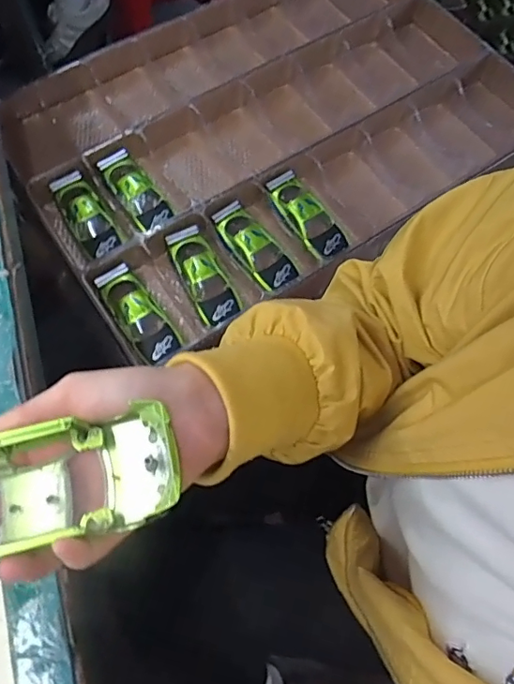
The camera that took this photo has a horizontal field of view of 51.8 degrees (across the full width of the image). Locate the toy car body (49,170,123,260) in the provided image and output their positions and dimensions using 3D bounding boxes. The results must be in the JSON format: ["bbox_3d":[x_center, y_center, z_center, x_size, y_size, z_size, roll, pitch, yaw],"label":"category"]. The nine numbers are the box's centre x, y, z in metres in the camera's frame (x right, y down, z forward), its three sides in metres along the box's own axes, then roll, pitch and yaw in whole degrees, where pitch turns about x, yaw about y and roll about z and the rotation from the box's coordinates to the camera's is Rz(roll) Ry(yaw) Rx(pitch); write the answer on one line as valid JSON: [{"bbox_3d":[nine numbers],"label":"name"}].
[{"bbox_3d":[-0.212,-0.153,0.670,0.046,0.041,0.122,-33,71,-13],"label":"toy car body"}]

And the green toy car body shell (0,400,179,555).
[{"bbox_3d":[-0.100,0.067,0.239,0.132,0.036,0.052,-15,68,1],"label":"green toy car body shell"}]

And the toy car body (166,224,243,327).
[{"bbox_3d":[-0.063,-0.077,0.635,0.054,0.038,0.127,-26,69,-11],"label":"toy car body"}]

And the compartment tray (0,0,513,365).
[{"bbox_3d":[0.024,-0.297,0.726,0.633,0.080,0.461,-32,71,-13],"label":"compartment tray"}]

